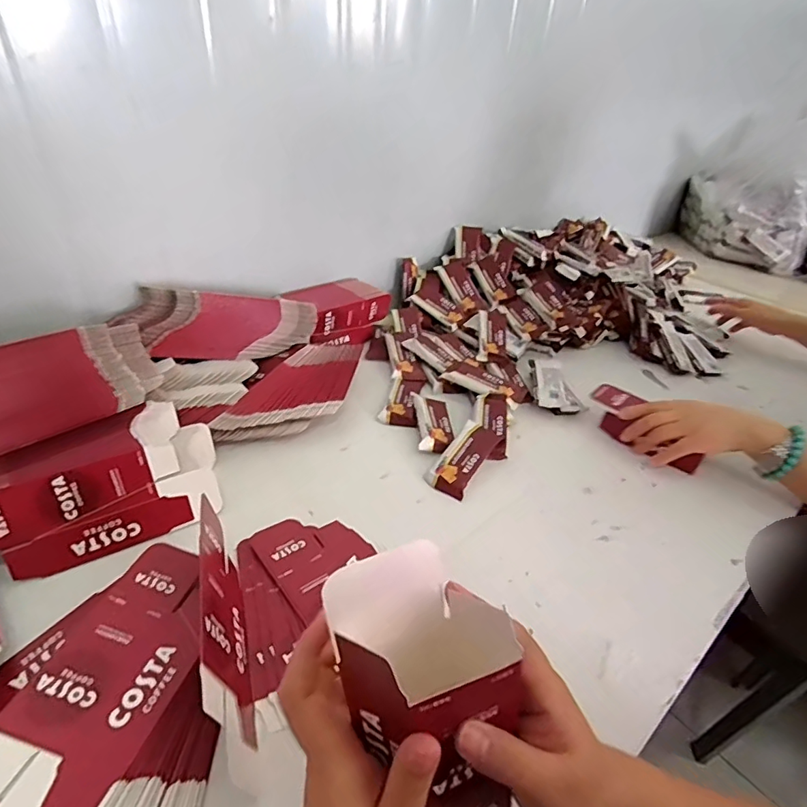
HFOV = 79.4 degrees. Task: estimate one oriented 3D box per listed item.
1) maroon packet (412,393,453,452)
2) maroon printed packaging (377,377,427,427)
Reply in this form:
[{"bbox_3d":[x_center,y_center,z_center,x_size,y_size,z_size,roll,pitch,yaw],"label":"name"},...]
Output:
[{"bbox_3d":[0.041,0.023,0.684,0.048,0.019,0.128,2,37,-6],"label":"maroon packet"},{"bbox_3d":[0.000,-0.012,0.736,0.054,0.008,0.130,8,37,3],"label":"maroon printed packaging"}]

